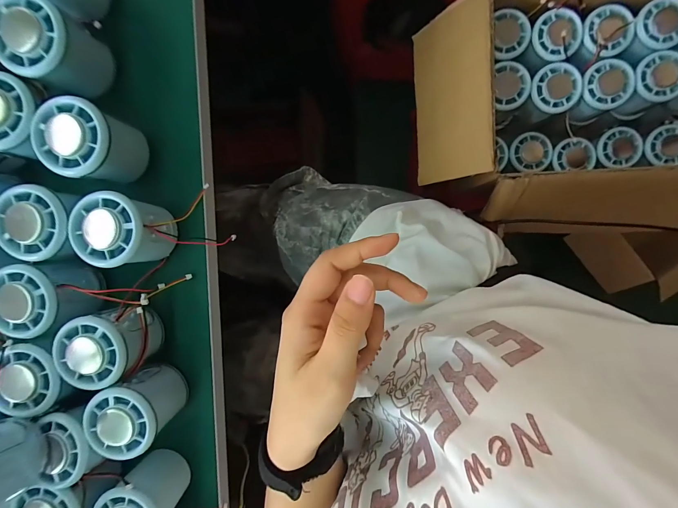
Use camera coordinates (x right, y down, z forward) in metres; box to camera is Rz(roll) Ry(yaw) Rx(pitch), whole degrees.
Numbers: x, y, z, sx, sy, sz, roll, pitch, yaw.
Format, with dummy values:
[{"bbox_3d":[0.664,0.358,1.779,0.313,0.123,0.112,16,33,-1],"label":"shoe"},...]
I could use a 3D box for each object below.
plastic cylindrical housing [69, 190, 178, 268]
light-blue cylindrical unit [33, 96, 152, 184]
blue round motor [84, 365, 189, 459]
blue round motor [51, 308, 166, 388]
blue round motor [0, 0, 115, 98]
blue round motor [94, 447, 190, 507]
[{"bbox_3d":[-0.170,-0.020,0.257,0.051,0.051,0.054,0,94,5],"label":"plastic cylindrical housing"},{"bbox_3d":[-0.194,-0.087,0.256,0.052,0.056,0.054,0,94,5],"label":"light-blue cylindrical unit"},{"bbox_3d":[-0.166,0.129,0.267,0.053,0.055,0.055,-37,90,6],"label":"blue round motor"},{"bbox_3d":[-0.186,0.074,0.263,0.055,0.055,0.056,-13,93,6],"label":"blue round motor"},{"bbox_3d":[-0.225,-0.160,0.256,0.056,0.059,0.059,28,96,2],"label":"blue round motor"},{"bbox_3d":[-0.163,0.207,0.277,0.050,0.066,0.053,0,94,5],"label":"blue round motor"}]

